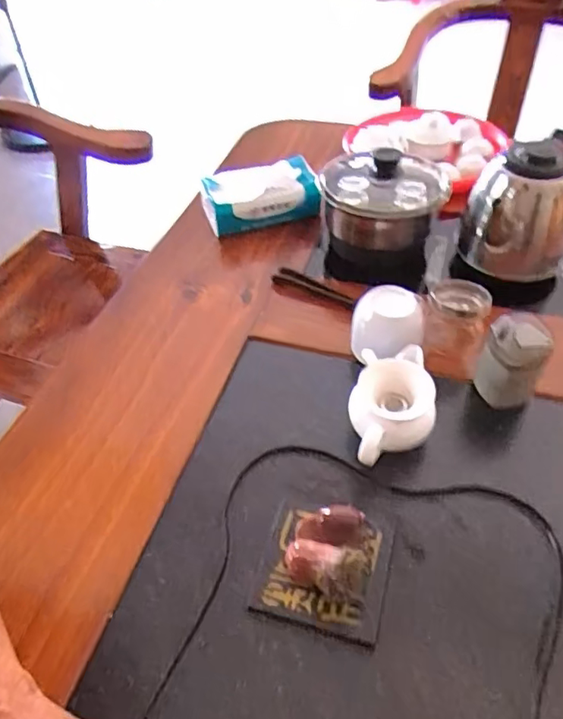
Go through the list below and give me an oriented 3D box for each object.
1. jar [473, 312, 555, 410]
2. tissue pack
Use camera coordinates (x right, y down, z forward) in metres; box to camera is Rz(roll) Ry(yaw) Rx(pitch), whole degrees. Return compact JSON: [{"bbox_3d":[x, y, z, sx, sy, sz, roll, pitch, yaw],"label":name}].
[{"bbox_3d":[0.225,0.006,0.554,0.055,0.094,0.051,-1,47,1],"label":"jar"},{"bbox_3d":[-0.032,-0.237,0.808,0.159,0.053,0.093,-13,48,-10],"label":"tissue pack"}]

